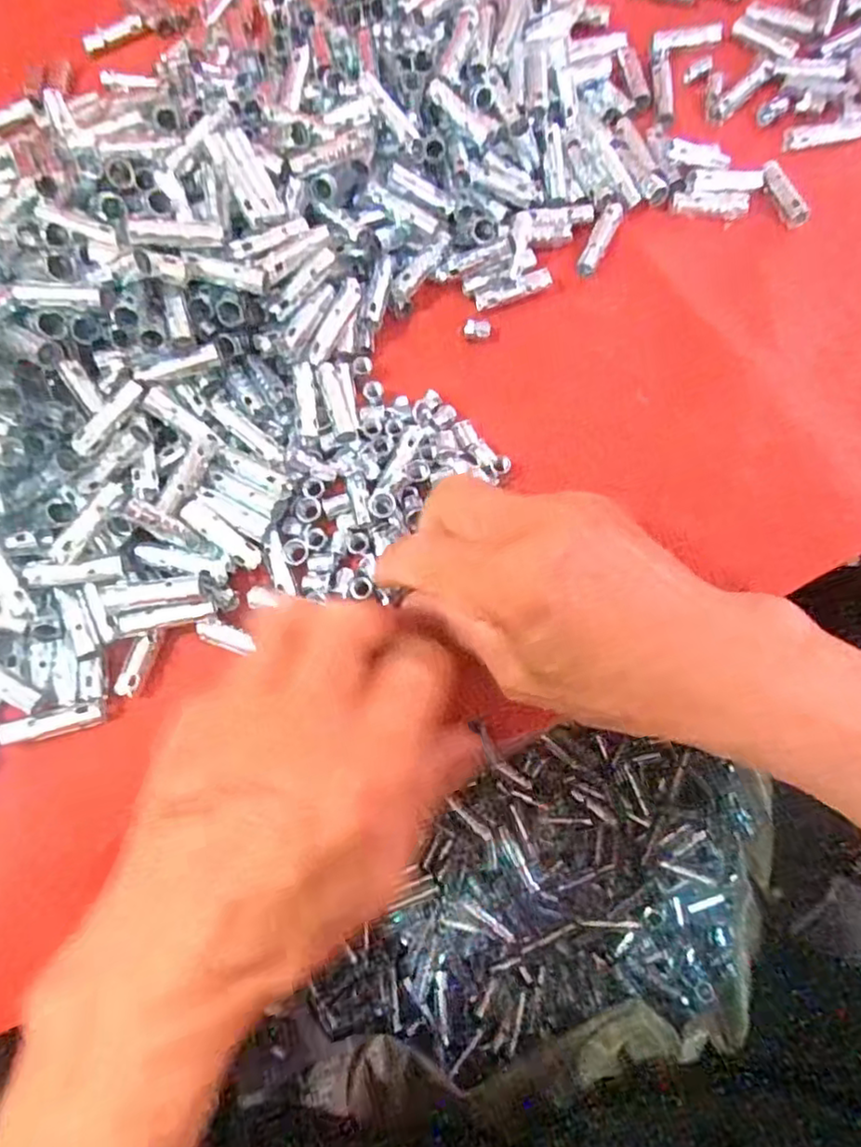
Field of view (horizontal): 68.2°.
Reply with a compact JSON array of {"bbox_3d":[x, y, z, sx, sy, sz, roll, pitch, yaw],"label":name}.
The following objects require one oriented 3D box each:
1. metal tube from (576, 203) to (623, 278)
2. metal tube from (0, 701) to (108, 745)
[{"bbox_3d":[0.088,-0.173,0.329,0.010,0.010,0.040,27,76,9],"label":"metal tube"},{"bbox_3d":[-0.157,0.062,0.265,0.040,0.005,0.010,-11,73,-16],"label":"metal tube"}]

